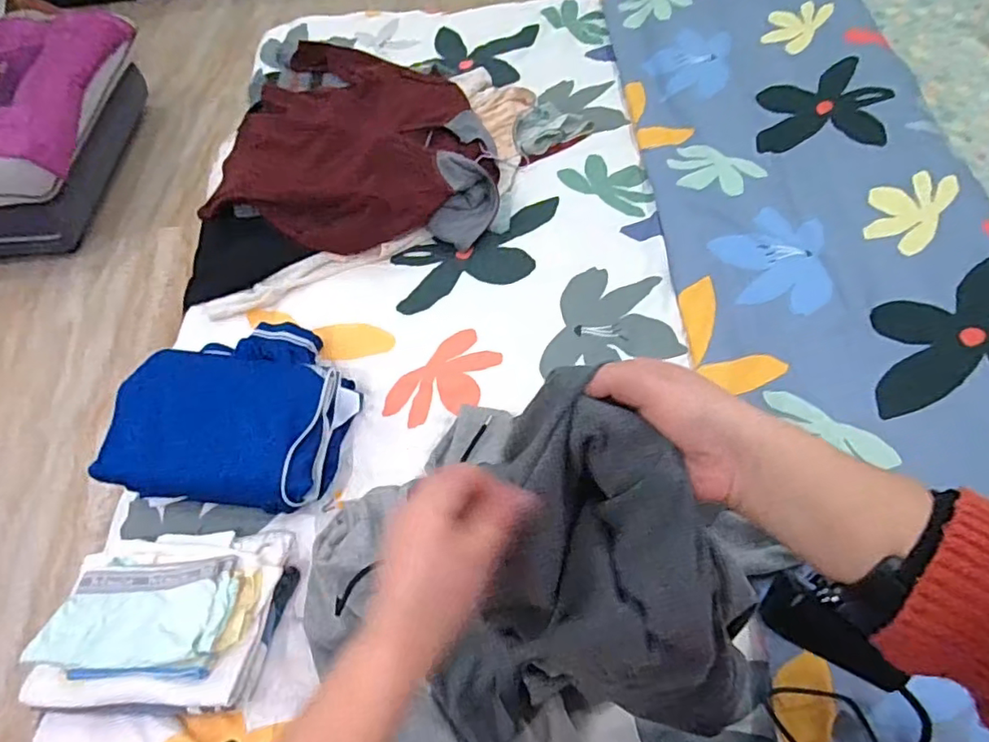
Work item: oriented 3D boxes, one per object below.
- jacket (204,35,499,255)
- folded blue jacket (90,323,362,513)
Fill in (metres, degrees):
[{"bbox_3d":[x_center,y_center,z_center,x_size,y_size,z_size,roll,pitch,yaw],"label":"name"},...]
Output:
[{"bbox_3d":[-0.275,-0.559,1.264,0.567,0.129,0.720,1,57,6],"label":"jacket"},{"bbox_3d":[-0.396,0.054,0.911,0.330,0.098,0.301,5,58,9],"label":"folded blue jacket"}]

